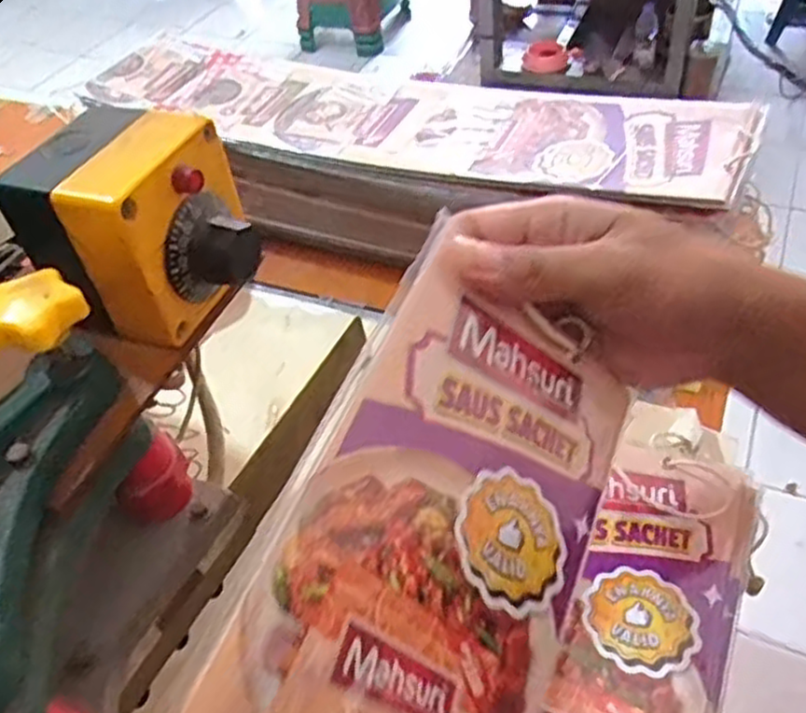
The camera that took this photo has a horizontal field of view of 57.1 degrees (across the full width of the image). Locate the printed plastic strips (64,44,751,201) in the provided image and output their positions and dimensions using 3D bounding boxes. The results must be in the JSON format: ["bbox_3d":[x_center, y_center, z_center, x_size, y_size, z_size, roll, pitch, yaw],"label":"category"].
[{"bbox_3d":[-0.017,-0.198,0.592,0.544,0.026,0.131,16,51,25],"label":"printed plastic strips"}]

